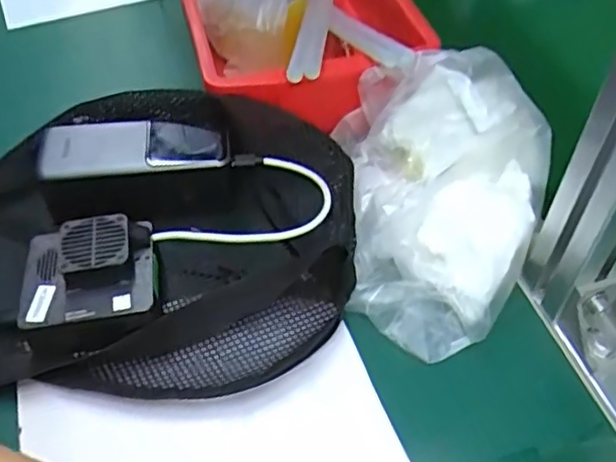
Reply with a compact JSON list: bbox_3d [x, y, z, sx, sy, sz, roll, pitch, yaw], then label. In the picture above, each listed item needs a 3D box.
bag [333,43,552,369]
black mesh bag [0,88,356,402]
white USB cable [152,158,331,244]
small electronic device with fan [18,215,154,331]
[{"bbox_3d":[0.082,-0.022,0.423,0.136,0.096,0.180,8,50,7],"label":"bag"},{"bbox_3d":[-0.108,0.005,0.432,0.271,0.071,0.211,2,50,2],"label":"black mesh bag"},{"bbox_3d":[-0.033,-0.013,0.419,0.069,0.012,0.112,36,57,27],"label":"white USB cable"},{"bbox_3d":[-0.133,0.024,0.391,0.077,0.021,0.066,-12,59,-3],"label":"small electronic device with fan"}]

